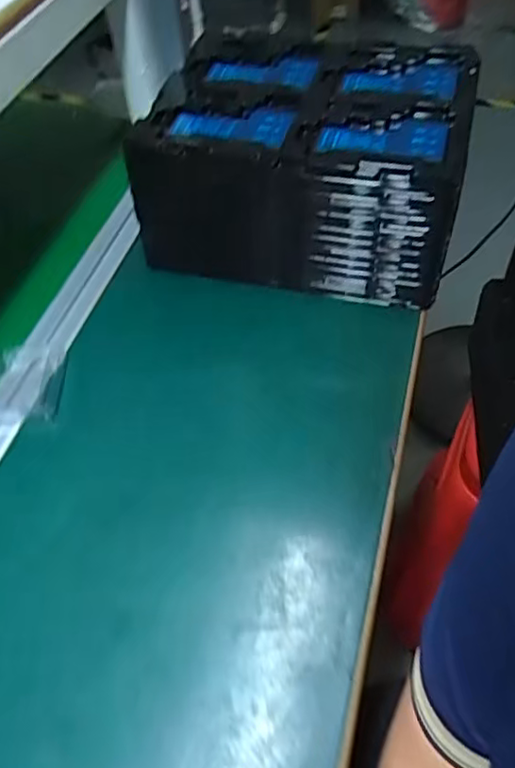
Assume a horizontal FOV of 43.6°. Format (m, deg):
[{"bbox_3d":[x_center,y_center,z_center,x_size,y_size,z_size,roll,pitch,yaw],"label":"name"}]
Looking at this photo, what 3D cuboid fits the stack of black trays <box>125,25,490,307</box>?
[{"bbox_3d":[0.040,-0.189,0.595,0.273,0.150,0.175,8,52,8],"label":"stack of black trays"}]

